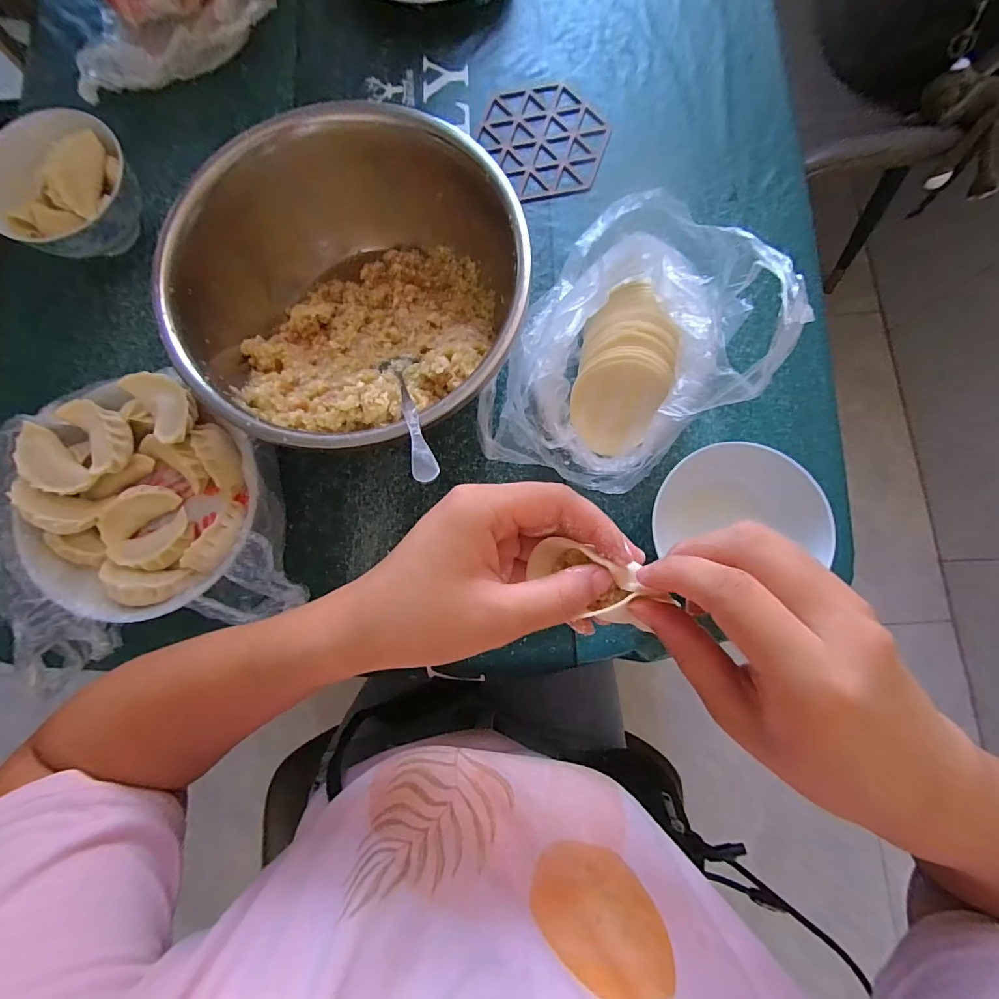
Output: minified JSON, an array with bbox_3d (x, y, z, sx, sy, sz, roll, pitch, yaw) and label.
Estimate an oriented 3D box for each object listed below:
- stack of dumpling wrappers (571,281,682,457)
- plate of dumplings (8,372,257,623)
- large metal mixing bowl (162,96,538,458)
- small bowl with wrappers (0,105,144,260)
[{"bbox_3d":[0.105,-0.113,0.373,0.073,0.042,0.142,12,82,3],"label":"stack of dumpling wrappers"},{"bbox_3d":[-0.293,0.000,0.363,0.180,0.043,0.185,0,81,1],"label":"plate of dumplings"},{"bbox_3d":[-0.113,-0.145,0.355,0.235,0.111,0.230,0,81,1],"label":"large metal mixing bowl"},{"bbox_3d":[-0.382,-0.269,0.393,0.112,0.065,0.109,0,81,1],"label":"small bowl with wrappers"}]

